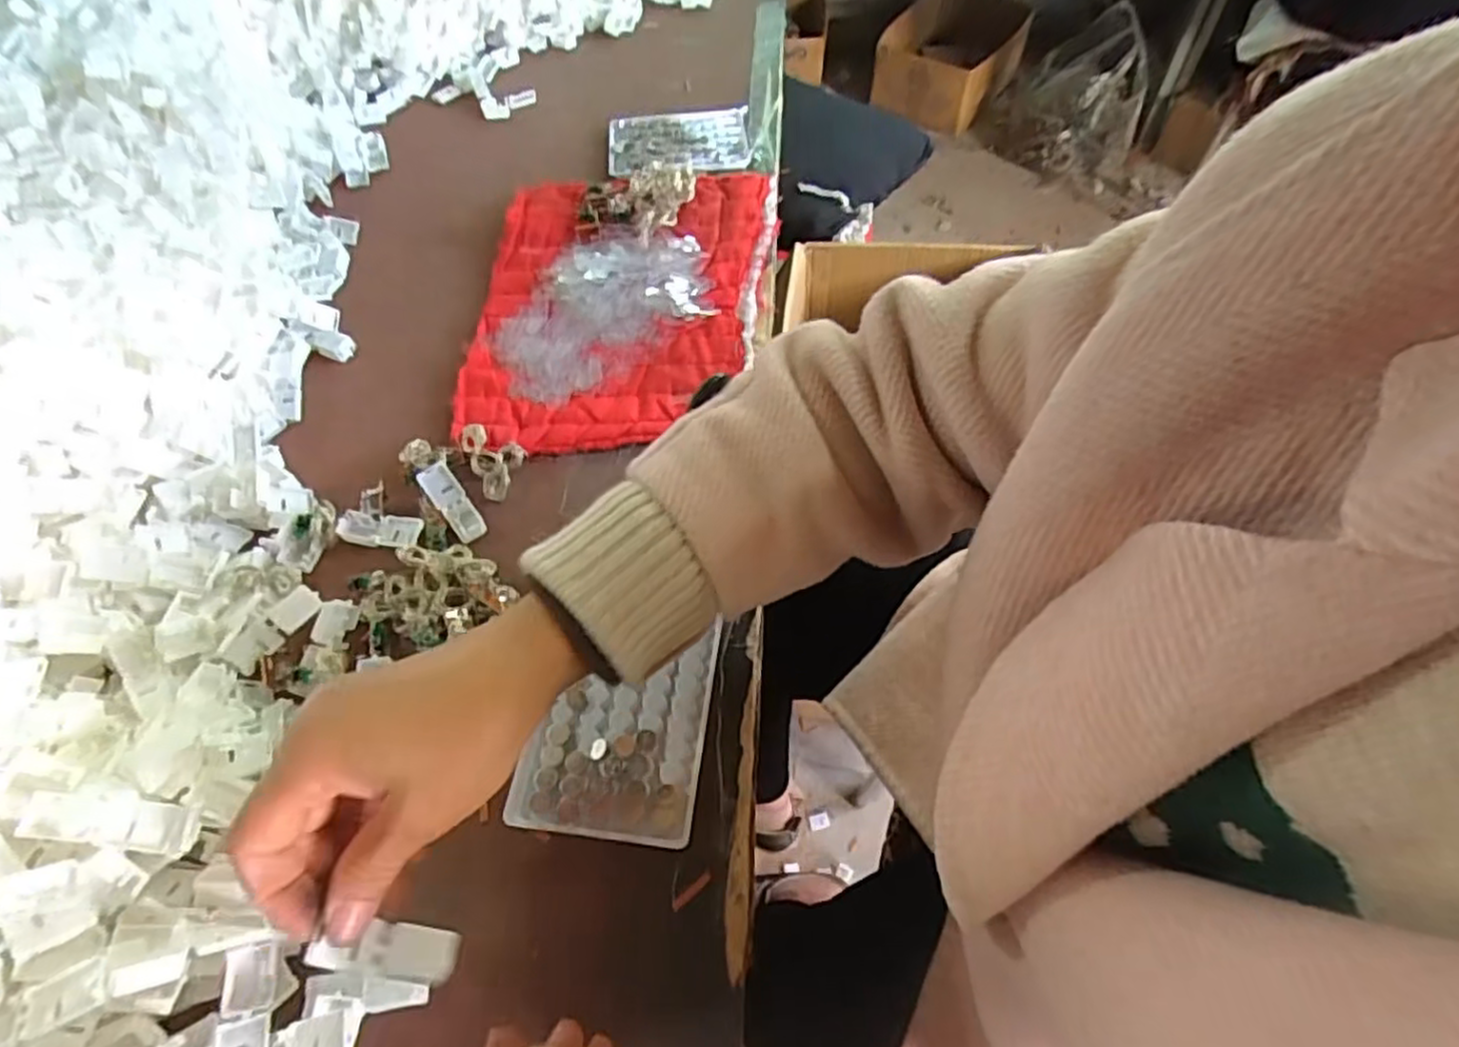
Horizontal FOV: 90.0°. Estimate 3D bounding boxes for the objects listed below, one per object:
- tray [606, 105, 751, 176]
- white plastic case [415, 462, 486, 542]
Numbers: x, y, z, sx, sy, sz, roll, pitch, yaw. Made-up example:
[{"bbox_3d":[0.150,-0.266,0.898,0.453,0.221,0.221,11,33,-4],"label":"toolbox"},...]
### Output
[{"bbox_3d":[-0.049,-0.366,0.694,0.134,0.010,0.099,-4,57,-1],"label":"tray"},{"bbox_3d":[-0.179,-0.014,0.470,0.019,0.005,0.058,-34,80,-17],"label":"white plastic case"}]

